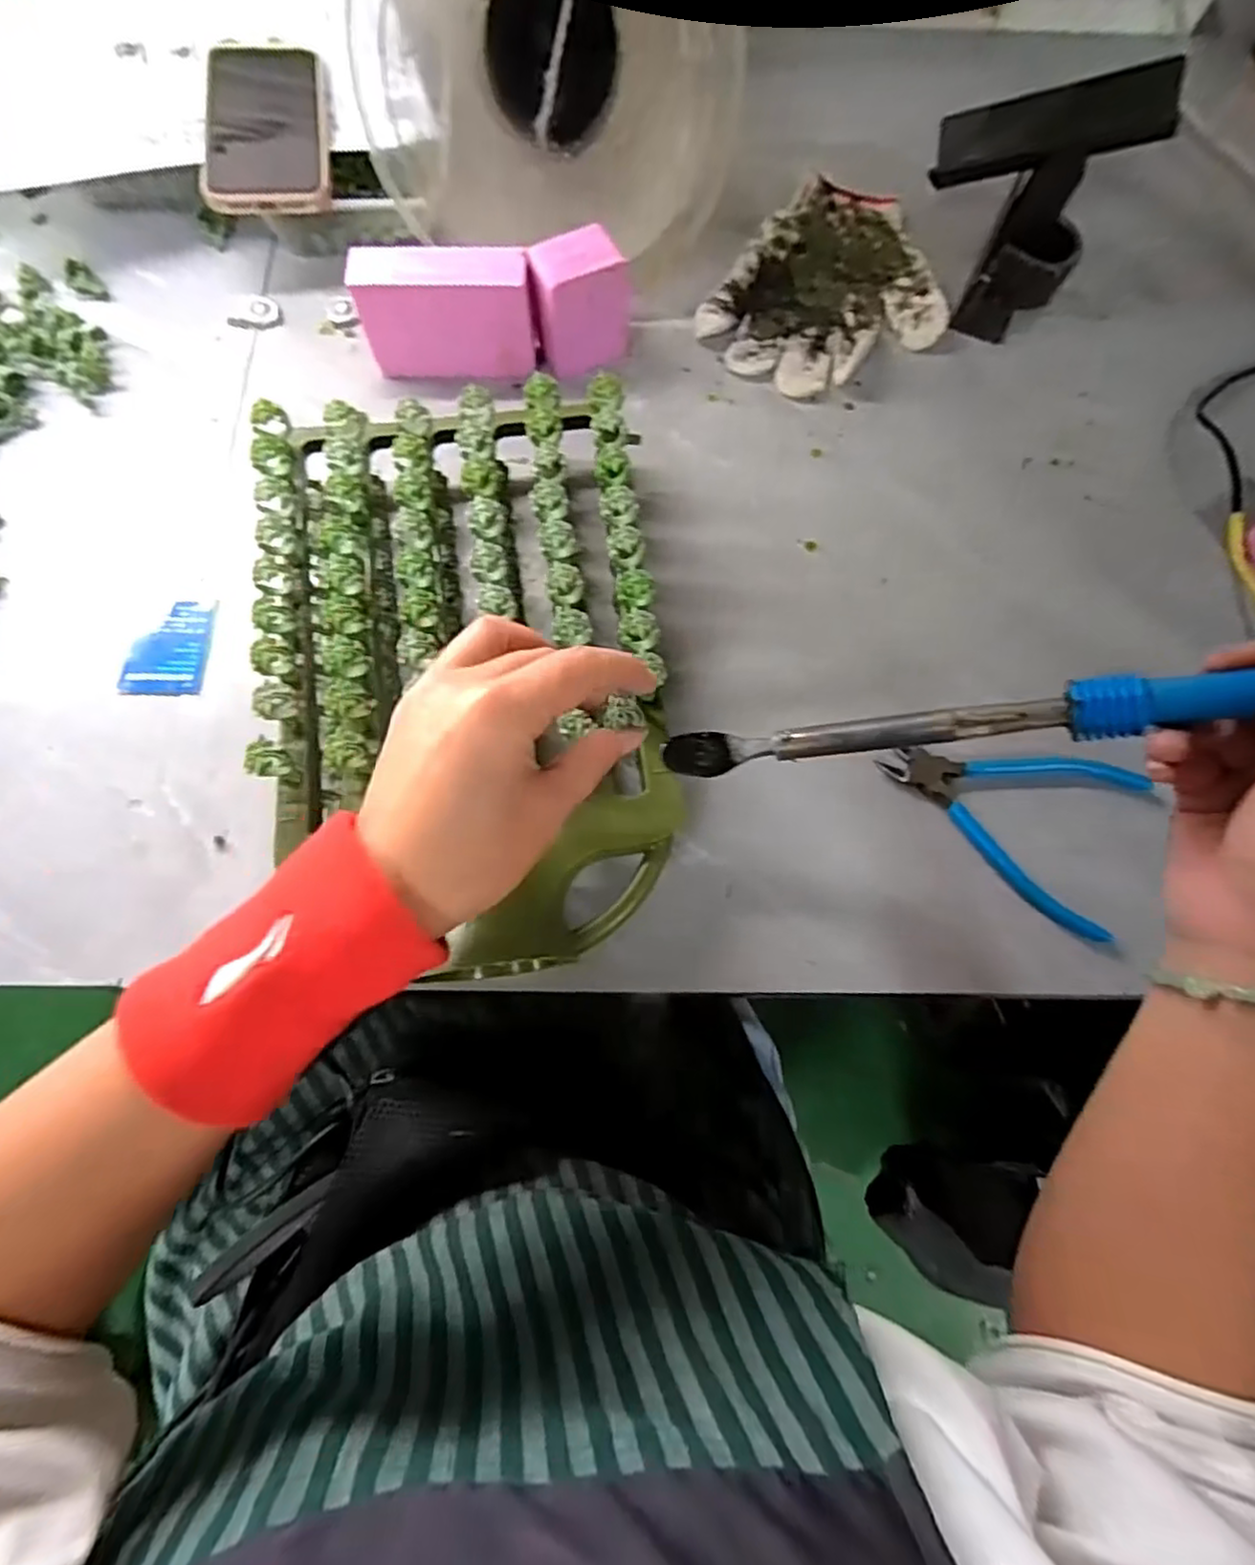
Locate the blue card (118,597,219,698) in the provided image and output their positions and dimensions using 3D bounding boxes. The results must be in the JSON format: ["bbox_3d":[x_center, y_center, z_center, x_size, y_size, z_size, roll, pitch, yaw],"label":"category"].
[{"bbox_3d":[-0.276,-0.082,0.423,0.046,0.004,0.062,4,74,0],"label":"blue card"}]

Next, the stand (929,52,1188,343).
[{"bbox_3d":[0.259,-0.392,0.468,0.120,0.119,0.094,27,75,6],"label":"stand"}]

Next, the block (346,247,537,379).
[{"bbox_3d":[-0.117,-0.303,0.458,0.108,0.069,0.036,-5,74,-3],"label":"block"}]

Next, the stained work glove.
[{"bbox_3d":[0.155,-0.356,0.508,0.146,0.018,0.190,32,76,7],"label":"stained work glove"}]

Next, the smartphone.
[{"bbox_3d":[-0.245,-0.447,0.473,0.077,0.013,0.152,-8,74,-4],"label":"smartphone"}]

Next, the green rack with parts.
[{"bbox_3d":[-0.085,-0.063,0.382,0.200,0.076,0.319,-8,74,-4],"label":"green rack with parts"}]

